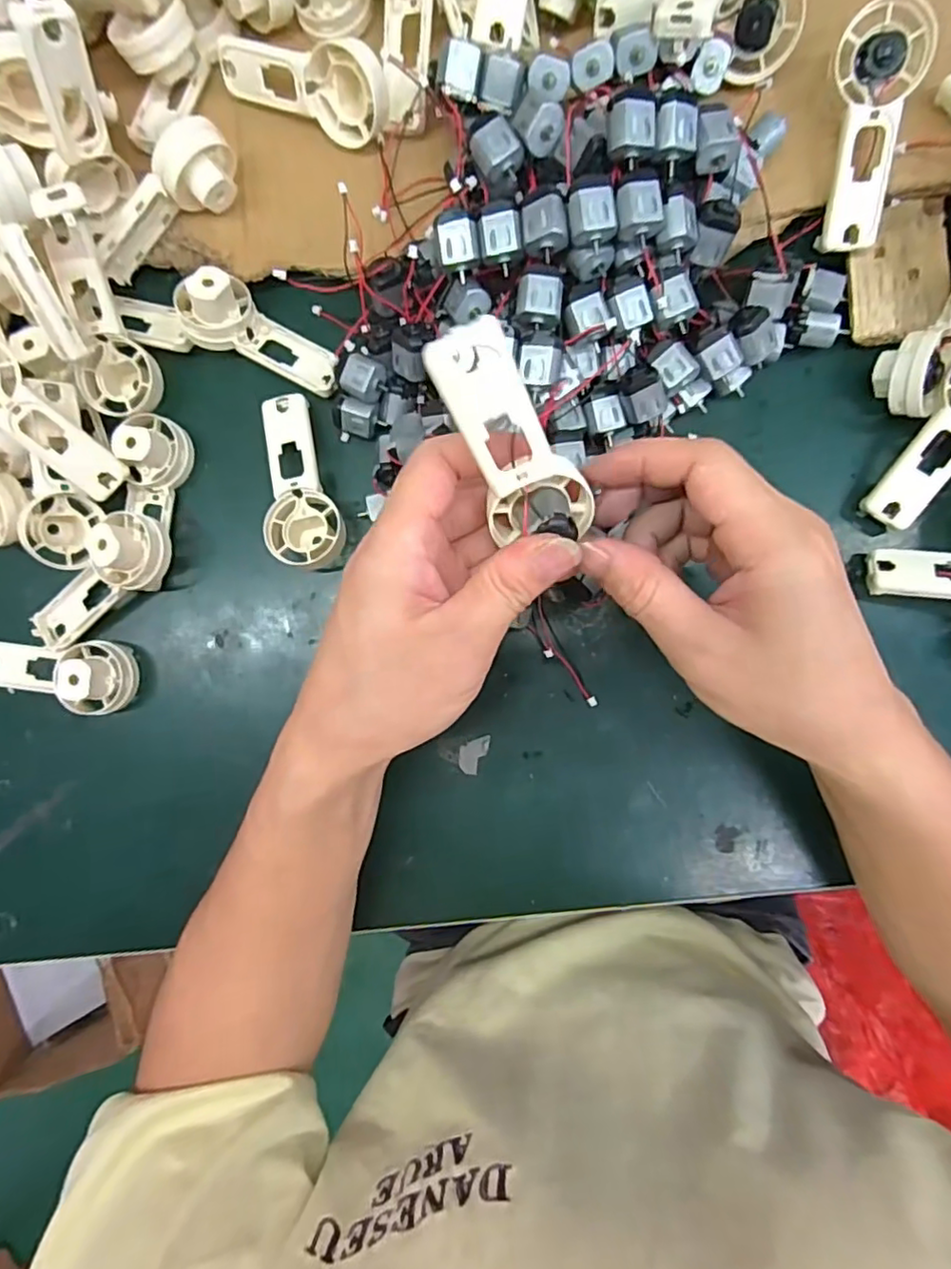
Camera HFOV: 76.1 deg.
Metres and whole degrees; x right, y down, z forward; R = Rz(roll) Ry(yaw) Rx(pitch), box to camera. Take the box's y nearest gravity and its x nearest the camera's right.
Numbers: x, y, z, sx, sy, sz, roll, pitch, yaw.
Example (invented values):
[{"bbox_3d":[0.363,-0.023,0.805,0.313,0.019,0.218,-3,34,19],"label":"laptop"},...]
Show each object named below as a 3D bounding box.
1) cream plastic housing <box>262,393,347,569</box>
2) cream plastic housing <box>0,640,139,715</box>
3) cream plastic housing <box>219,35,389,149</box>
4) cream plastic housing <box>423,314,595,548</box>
[{"bbox_3d":[-0.092,-0.082,0.322,0.038,0.020,0.092,-9,89,3],"label":"cream plastic housing"},{"bbox_3d":[-0.235,0.022,0.332,0.094,0.028,0.038,4,89,4],"label":"cream plastic housing"},{"bbox_3d":[-0.086,-0.279,0.305,0.093,0.039,0.016,24,55,7],"label":"cream plastic housing"},{"bbox_3d":[0.014,-0.061,0.207,0.034,0.089,0.018,-36,47,4],"label":"cream plastic housing"}]

